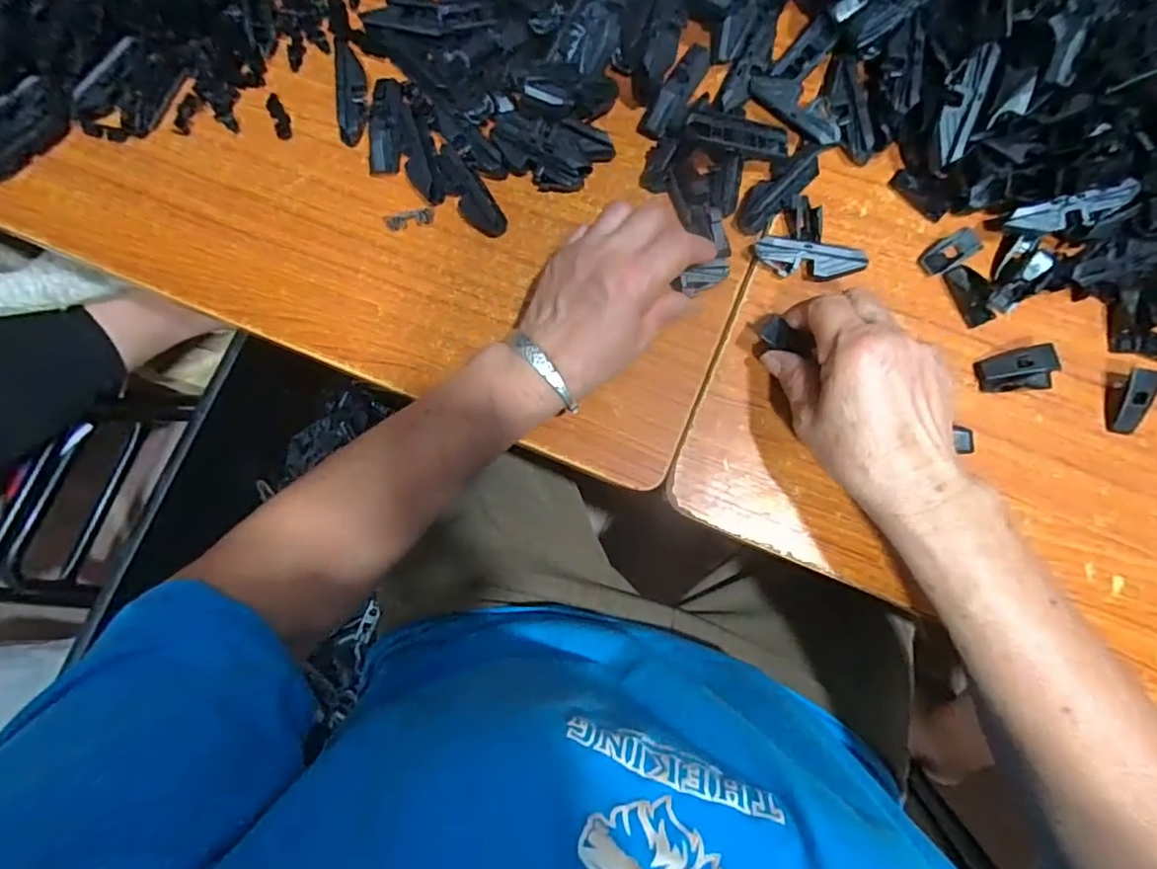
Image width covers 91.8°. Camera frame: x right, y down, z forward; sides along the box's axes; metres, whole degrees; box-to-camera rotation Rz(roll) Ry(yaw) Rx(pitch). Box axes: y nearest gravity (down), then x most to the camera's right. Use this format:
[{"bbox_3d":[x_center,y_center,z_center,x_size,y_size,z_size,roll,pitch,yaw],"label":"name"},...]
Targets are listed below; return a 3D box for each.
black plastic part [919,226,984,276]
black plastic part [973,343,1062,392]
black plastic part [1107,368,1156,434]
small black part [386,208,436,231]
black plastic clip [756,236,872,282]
[{"bbox_3d":[0.248,-0.122,0.371,0.040,0.005,0.021,-26,81,-1],"label":"black plastic part"},{"bbox_3d":[0.279,-0.041,0.354,0.042,0.021,0.025,-9,81,2],"label":"black plastic part"},{"bbox_3d":[0.345,-0.020,0.350,0.018,0.017,0.038,14,83,5],"label":"black plastic part"},{"bbox_3d":[-0.120,-0.153,0.398,0.034,0.004,0.012,-14,81,1],"label":"small black part"},{"bbox_3d":[0.151,-0.114,0.372,0.068,0.021,0.018,11,82,5],"label":"black plastic clip"}]

